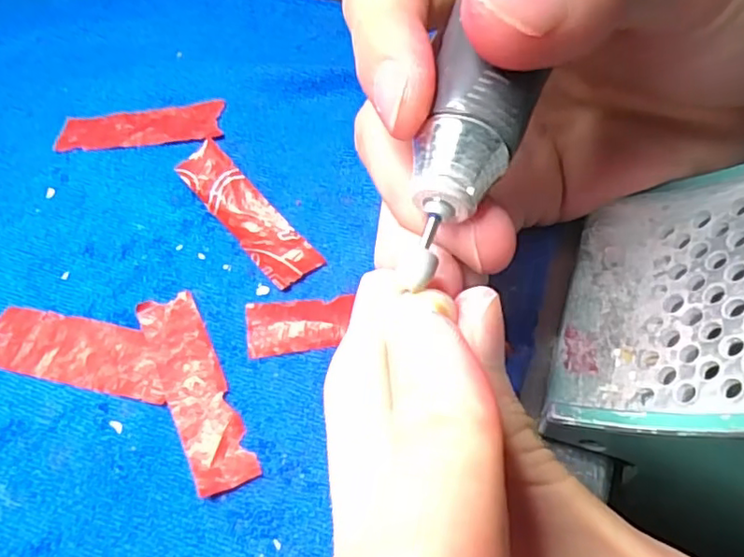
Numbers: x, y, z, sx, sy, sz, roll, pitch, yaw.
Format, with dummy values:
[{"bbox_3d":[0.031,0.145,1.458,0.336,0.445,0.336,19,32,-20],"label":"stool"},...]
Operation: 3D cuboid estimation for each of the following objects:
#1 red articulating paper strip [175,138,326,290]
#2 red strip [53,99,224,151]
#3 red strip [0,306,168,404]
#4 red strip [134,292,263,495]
[{"bbox_3d":[-0.039,-0.021,0.189,0.016,0.007,0.058,-37,62,-17],"label":"red articulating paper strip"},{"bbox_3d":[-0.082,-0.054,0.213,0.059,0.004,0.016,-3,58,4],"label":"red strip"},{"bbox_3d":[-0.082,0.020,0.169,0.057,0.004,0.019,9,59,11],"label":"red strip"},{"bbox_3d":[-0.047,0.029,0.162,0.016,0.004,0.058,-25,60,-10],"label":"red strip"}]

